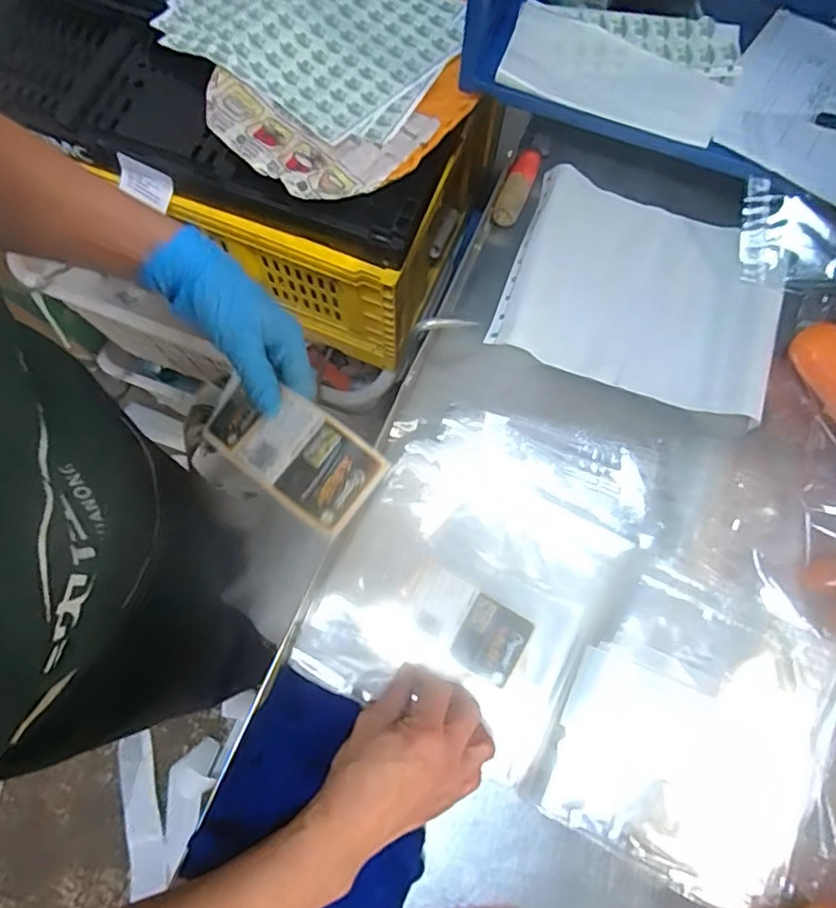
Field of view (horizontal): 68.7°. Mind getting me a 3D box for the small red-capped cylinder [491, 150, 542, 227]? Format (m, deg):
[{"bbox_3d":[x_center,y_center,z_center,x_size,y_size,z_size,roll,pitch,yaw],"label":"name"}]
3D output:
[{"bbox_3d":[0.099,-0.267,0.605,0.027,0.029,0.084,19,72,4],"label":"small red-capped cylinder"}]

